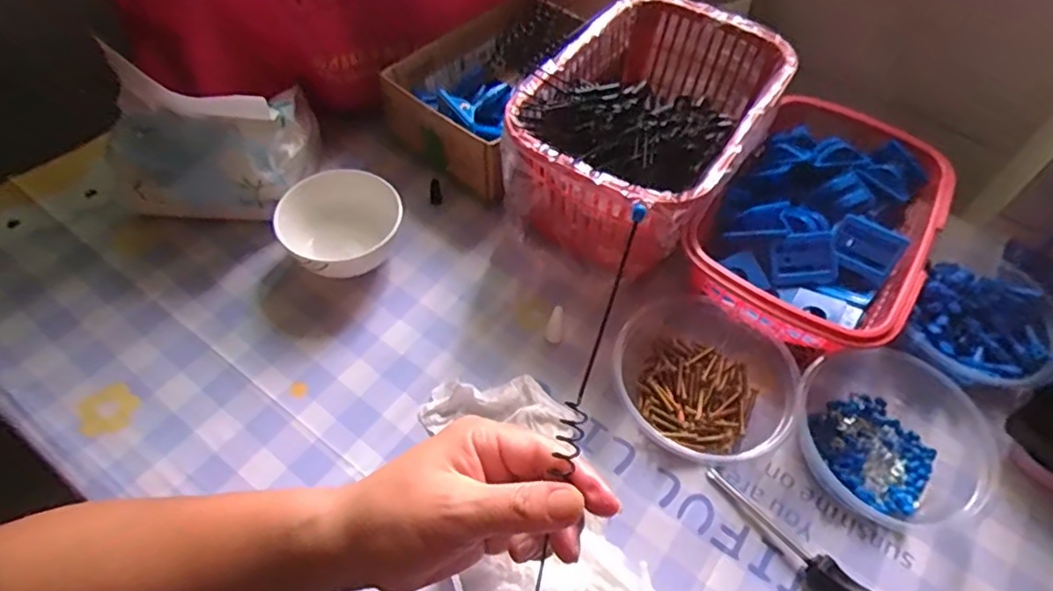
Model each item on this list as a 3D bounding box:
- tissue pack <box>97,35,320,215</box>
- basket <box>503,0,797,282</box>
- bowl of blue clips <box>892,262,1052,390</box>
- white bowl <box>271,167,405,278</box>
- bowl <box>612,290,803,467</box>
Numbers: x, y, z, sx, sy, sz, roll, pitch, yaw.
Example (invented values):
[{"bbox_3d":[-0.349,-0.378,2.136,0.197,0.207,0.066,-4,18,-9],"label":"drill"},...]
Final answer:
[{"bbox_3d":[-0.247,-0.120,0.471,0.149,0.112,0.082,0,55,-3],"label":"tissue pack"},{"bbox_3d":[0.094,-0.123,0.489,0.150,0.111,0.226,29,59,17],"label":"basket"},{"bbox_3d":[0.318,0.027,0.433,0.091,0.047,0.094,1,55,-2],"label":"bowl of blue clips"},{"bbox_3d":[-0.138,-0.049,0.465,0.085,0.049,0.082,1,55,-2],"label":"white bowl"},{"bbox_3d":[0.118,0.055,0.411,0.116,0.043,0.107,27,58,16],"label":"bowl"}]

